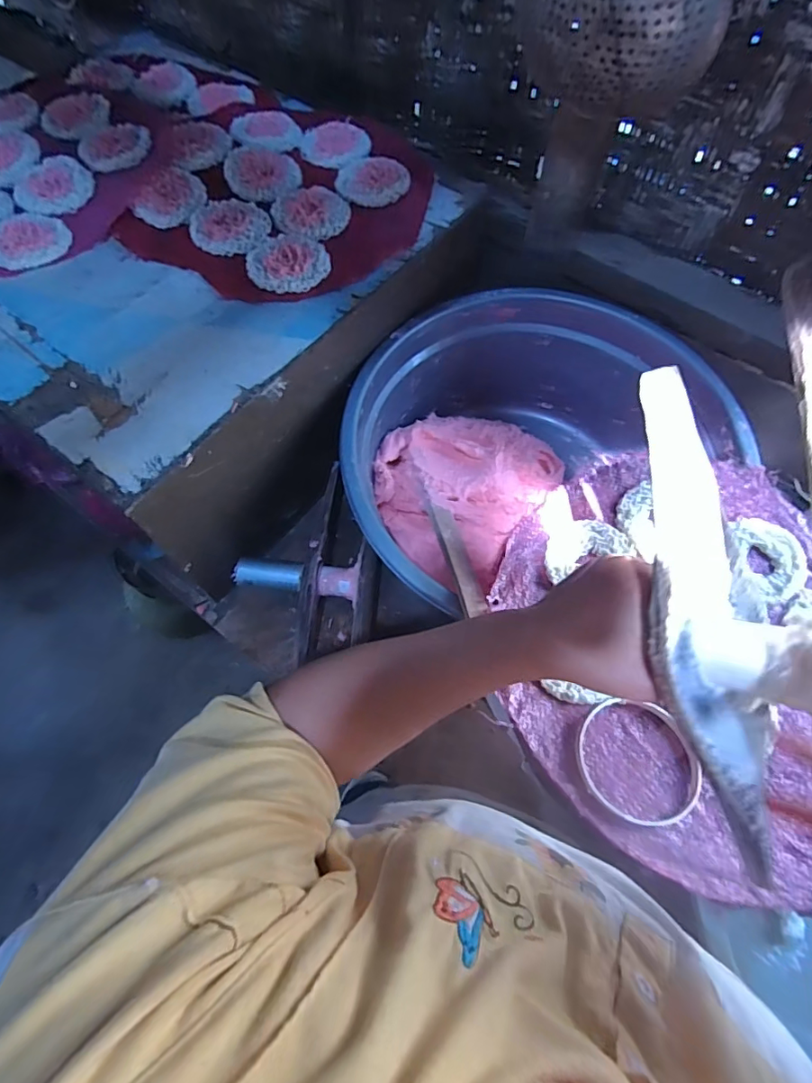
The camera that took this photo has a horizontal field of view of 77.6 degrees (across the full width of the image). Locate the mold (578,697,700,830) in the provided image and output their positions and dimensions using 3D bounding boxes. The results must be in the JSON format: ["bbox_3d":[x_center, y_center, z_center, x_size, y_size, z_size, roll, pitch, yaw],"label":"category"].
[{"bbox_3d":[0.175,0.164,0.379,0.090,0.005,0.084,10,65,3],"label":"mold"}]

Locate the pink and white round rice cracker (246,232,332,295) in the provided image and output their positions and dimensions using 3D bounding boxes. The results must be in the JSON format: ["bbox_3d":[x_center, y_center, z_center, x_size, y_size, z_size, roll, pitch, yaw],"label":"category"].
[{"bbox_3d":[-0.118,-0.281,0.507,0.079,0.007,0.076,1,65,-1],"label":"pink and white round rice cracker"}]

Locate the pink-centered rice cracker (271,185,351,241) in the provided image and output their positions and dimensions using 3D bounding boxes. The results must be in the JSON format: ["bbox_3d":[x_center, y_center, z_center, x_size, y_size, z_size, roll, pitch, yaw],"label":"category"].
[{"bbox_3d":[-0.101,-0.350,0.539,0.080,0.010,0.076,1,65,-1],"label":"pink-centered rice cracker"}]

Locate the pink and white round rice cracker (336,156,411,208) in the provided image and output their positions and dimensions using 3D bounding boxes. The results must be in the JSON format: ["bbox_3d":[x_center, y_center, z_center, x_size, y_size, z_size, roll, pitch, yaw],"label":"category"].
[{"bbox_3d":[-0.036,-0.404,0.563,0.078,0.004,0.078,1,65,-1],"label":"pink and white round rice cracker"}]

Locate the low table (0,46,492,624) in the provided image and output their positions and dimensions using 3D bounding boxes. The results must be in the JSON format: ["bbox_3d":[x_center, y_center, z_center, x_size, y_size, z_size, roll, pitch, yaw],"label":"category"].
[{"bbox_3d":[-0.281,-0.323,0.629,0.566,0.217,0.523,37,69,15],"label":"low table"}]

